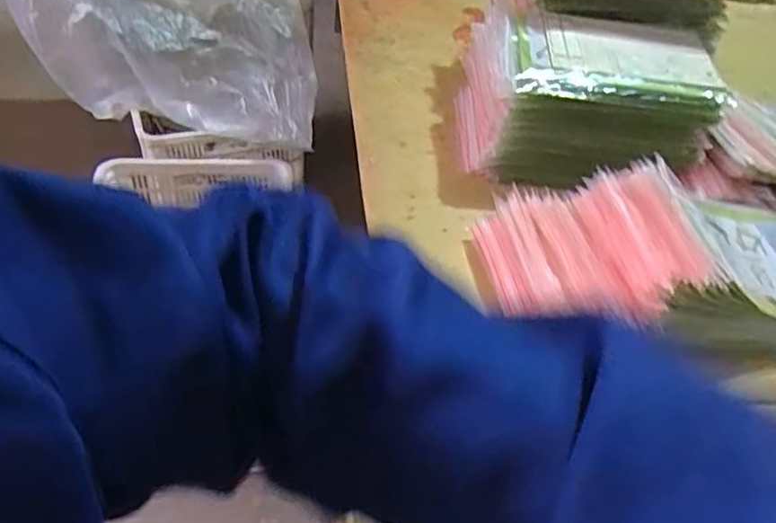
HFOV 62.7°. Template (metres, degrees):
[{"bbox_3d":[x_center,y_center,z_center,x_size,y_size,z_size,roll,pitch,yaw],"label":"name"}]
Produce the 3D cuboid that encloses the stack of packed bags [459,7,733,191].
[{"bbox_3d":[0.215,-0.181,0.719,0.256,0.126,0.157,4,41,-3],"label":"stack of packed bags"}]

